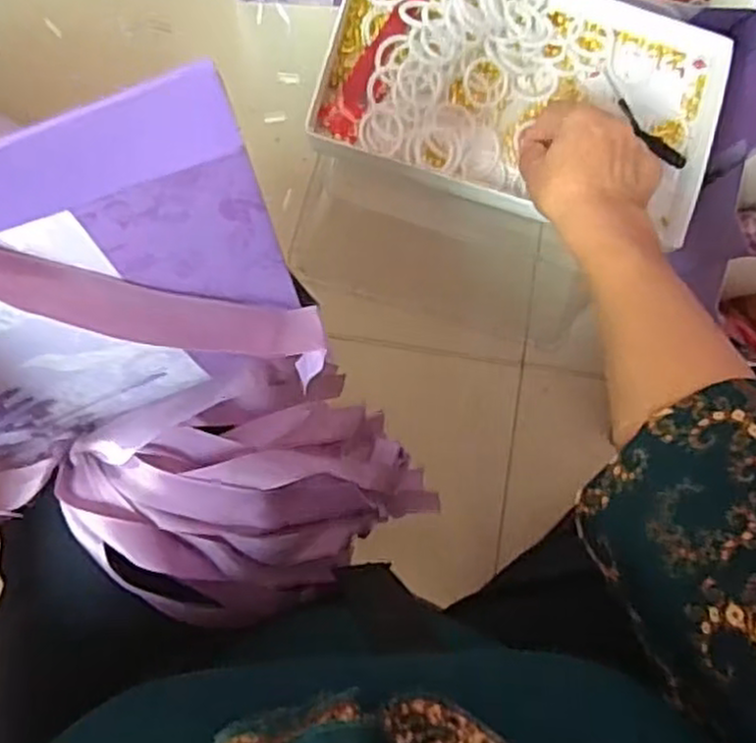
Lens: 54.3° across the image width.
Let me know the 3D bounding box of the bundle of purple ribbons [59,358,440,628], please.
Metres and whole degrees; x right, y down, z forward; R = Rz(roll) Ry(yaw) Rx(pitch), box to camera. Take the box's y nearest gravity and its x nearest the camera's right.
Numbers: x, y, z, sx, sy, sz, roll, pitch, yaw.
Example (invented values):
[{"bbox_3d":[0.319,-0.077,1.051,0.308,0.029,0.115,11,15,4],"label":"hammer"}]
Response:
[{"bbox_3d":[-0.031,0.068,0.413,0.070,0.294,0.125,1,84,30],"label":"bundle of purple ribbons"}]

